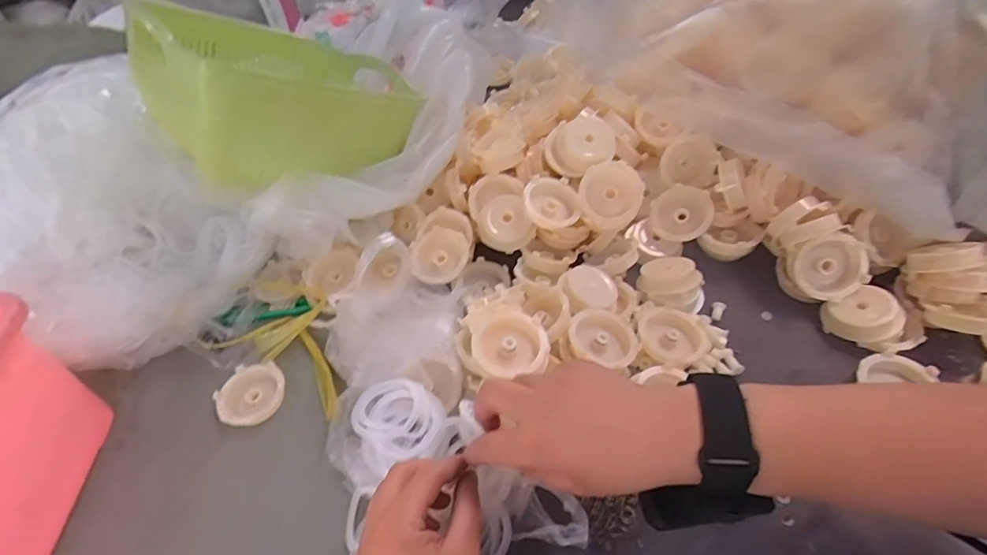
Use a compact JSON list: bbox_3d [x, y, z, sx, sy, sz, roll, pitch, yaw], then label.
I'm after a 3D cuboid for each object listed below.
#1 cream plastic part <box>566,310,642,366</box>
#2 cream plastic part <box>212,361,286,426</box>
[{"bbox_3d":[0.089,0.055,0.407,0.056,0.023,0.059,40,48,18],"label":"cream plastic part"},{"bbox_3d":[-0.219,0.105,0.441,0.057,0.017,0.053,-31,53,-19],"label":"cream plastic part"}]

